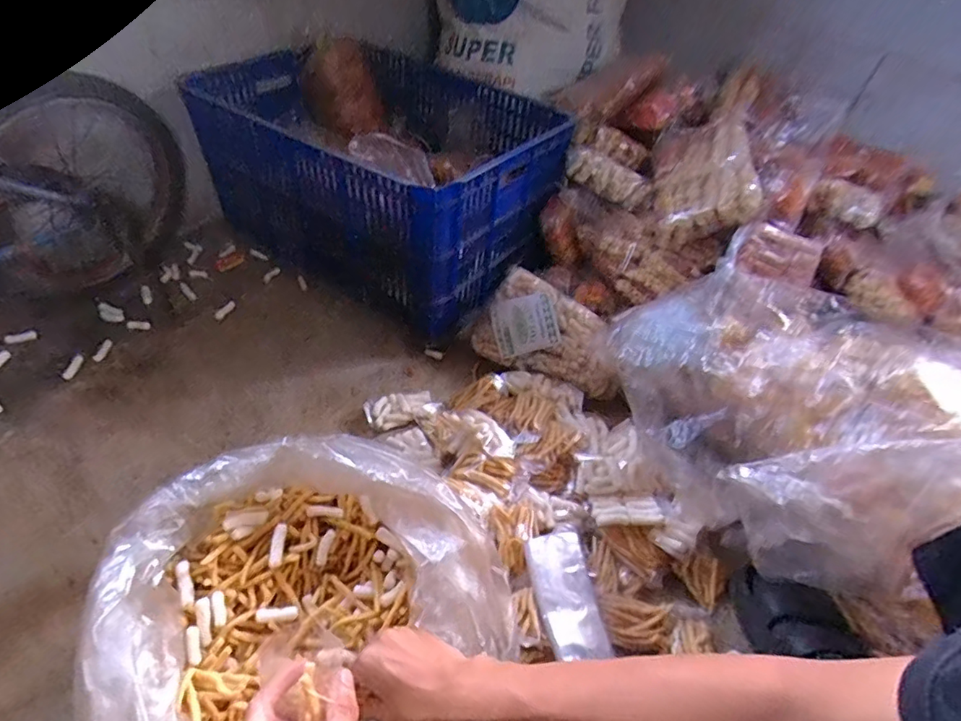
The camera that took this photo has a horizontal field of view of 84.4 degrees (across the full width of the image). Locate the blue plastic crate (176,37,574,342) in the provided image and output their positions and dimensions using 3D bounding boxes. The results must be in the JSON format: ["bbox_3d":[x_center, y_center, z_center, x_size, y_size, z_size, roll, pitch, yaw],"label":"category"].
[{"bbox_3d":[-0.174,-0.357,0.995,0.595,0.264,0.399,29,49,20],"label":"blue plastic crate"}]

